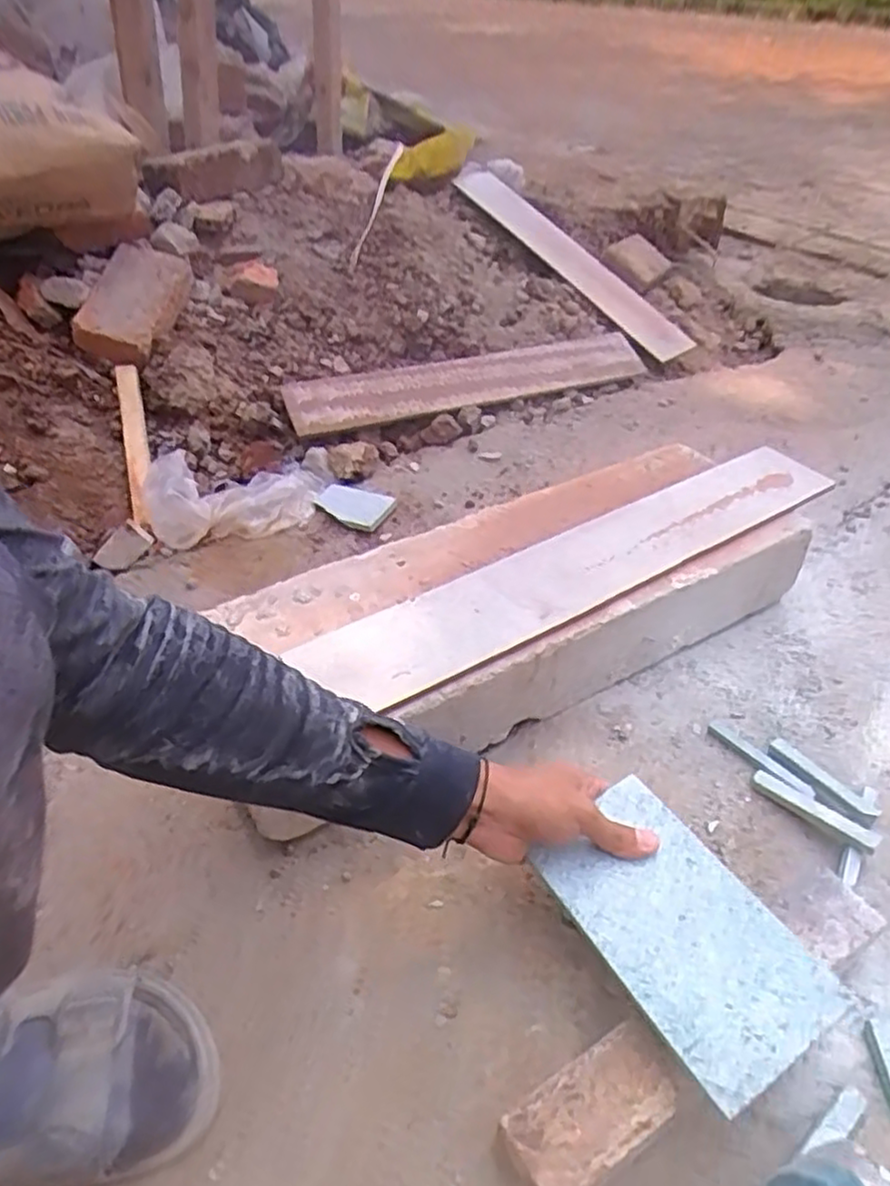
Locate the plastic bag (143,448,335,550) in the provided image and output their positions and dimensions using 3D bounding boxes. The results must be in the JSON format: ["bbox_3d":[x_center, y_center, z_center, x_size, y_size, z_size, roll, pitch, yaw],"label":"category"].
[{"bbox_3d":[-0.254,-0.132,0.925,0.245,0.062,0.120,-18,43,-21],"label":"plastic bag"}]

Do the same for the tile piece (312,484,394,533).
[{"bbox_3d":[-0.120,-0.110,0.932,0.099,0.010,0.071,17,43,19],"label":"tile piece"}]

